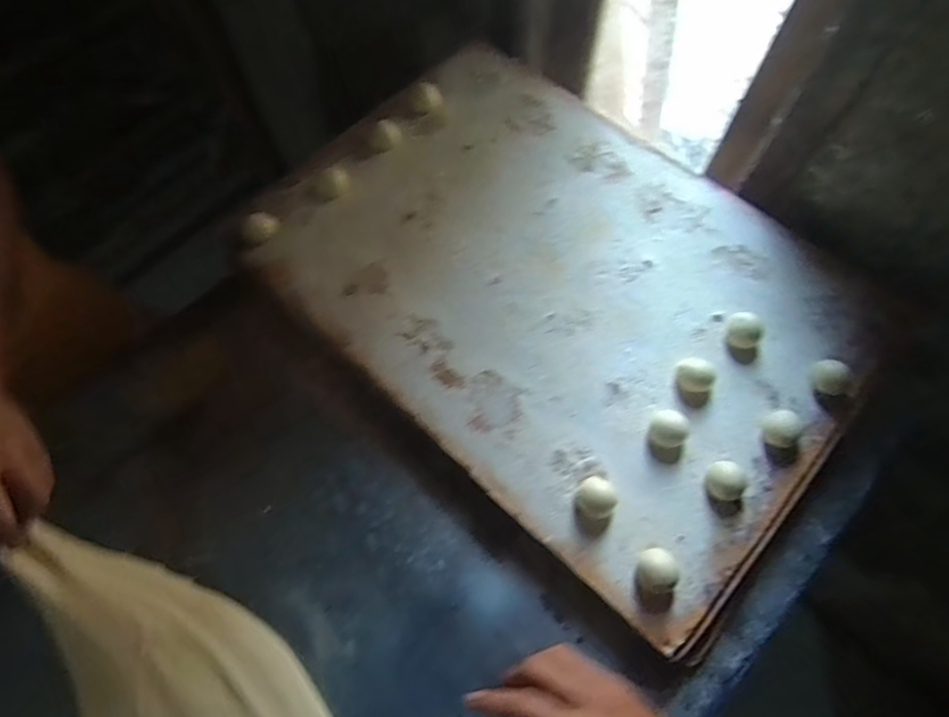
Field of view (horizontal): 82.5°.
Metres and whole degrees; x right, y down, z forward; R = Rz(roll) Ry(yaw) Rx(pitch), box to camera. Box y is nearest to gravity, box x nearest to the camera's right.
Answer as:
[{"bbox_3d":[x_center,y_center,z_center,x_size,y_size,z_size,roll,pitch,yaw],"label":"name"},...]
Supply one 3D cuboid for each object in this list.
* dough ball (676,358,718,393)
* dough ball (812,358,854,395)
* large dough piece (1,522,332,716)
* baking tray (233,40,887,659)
[{"bbox_3d":[0.202,0.015,0.497,0.030,0.020,0.033,0,69,0],"label":"dough ball"},{"bbox_3d":[0.321,0.018,0.491,0.026,0.022,0.032,-29,72,-11],"label":"dough ball"},{"bbox_3d":[-0.226,0.263,0.405,0.335,0.045,0.155,39,74,13],"label":"large dough piece"},{"bbox_3d":[0.089,-0.095,0.549,0.582,0.031,0.420,41,74,13],"label":"baking tray"}]

